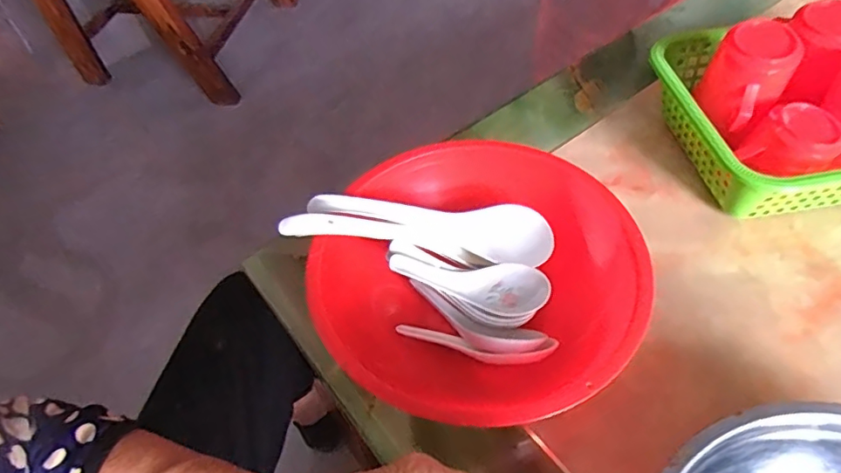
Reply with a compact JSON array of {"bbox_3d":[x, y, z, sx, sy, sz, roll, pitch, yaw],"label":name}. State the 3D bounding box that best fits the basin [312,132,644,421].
[{"bbox_3d":[0.047,0.034,0.437,0.233,0.069,0.245,-2,52,3],"label":"basin"}]

